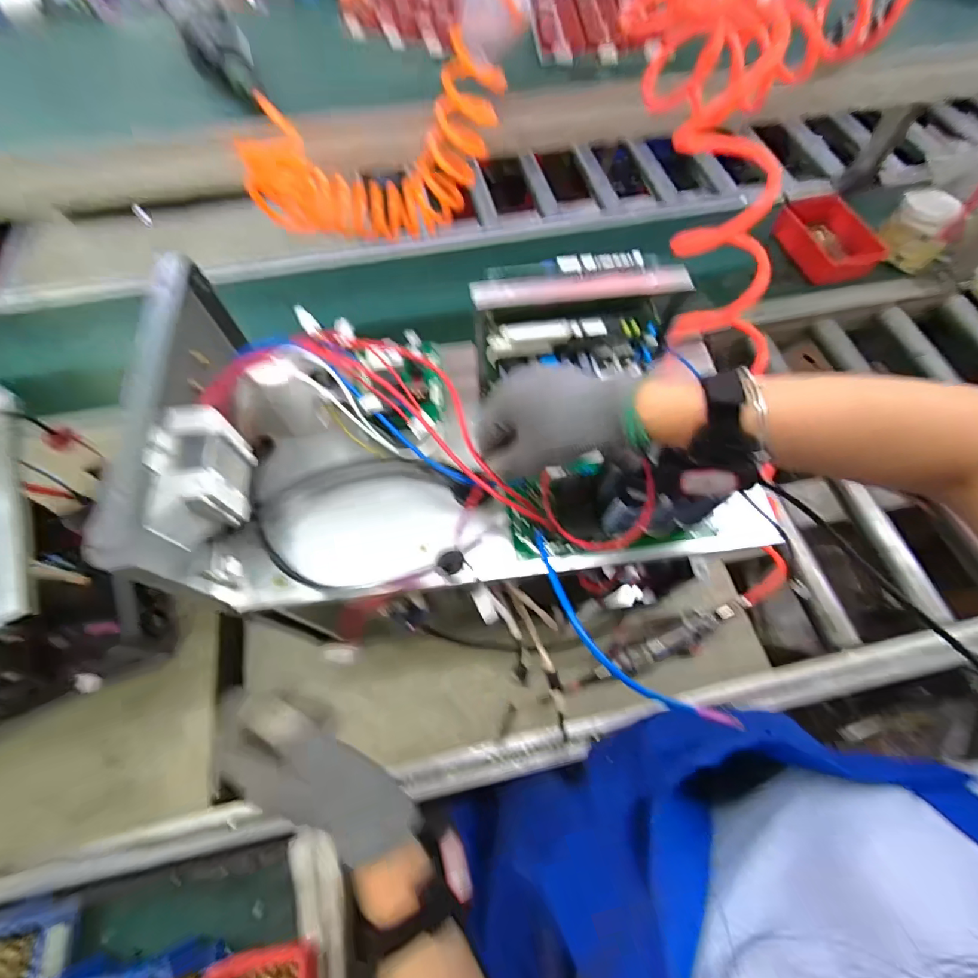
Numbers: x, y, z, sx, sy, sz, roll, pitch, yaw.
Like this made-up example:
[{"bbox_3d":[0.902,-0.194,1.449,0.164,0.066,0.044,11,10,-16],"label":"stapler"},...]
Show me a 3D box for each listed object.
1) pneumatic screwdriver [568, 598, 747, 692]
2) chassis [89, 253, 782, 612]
[{"bbox_3d":[0.237,0.210,0.622,0.270,0.033,0.042,-22,66,-11],"label":"pneumatic screwdriver"},{"bbox_3d":[-0.037,-0.046,0.427,0.456,0.203,0.257,-2,64,-2],"label":"chassis"}]

